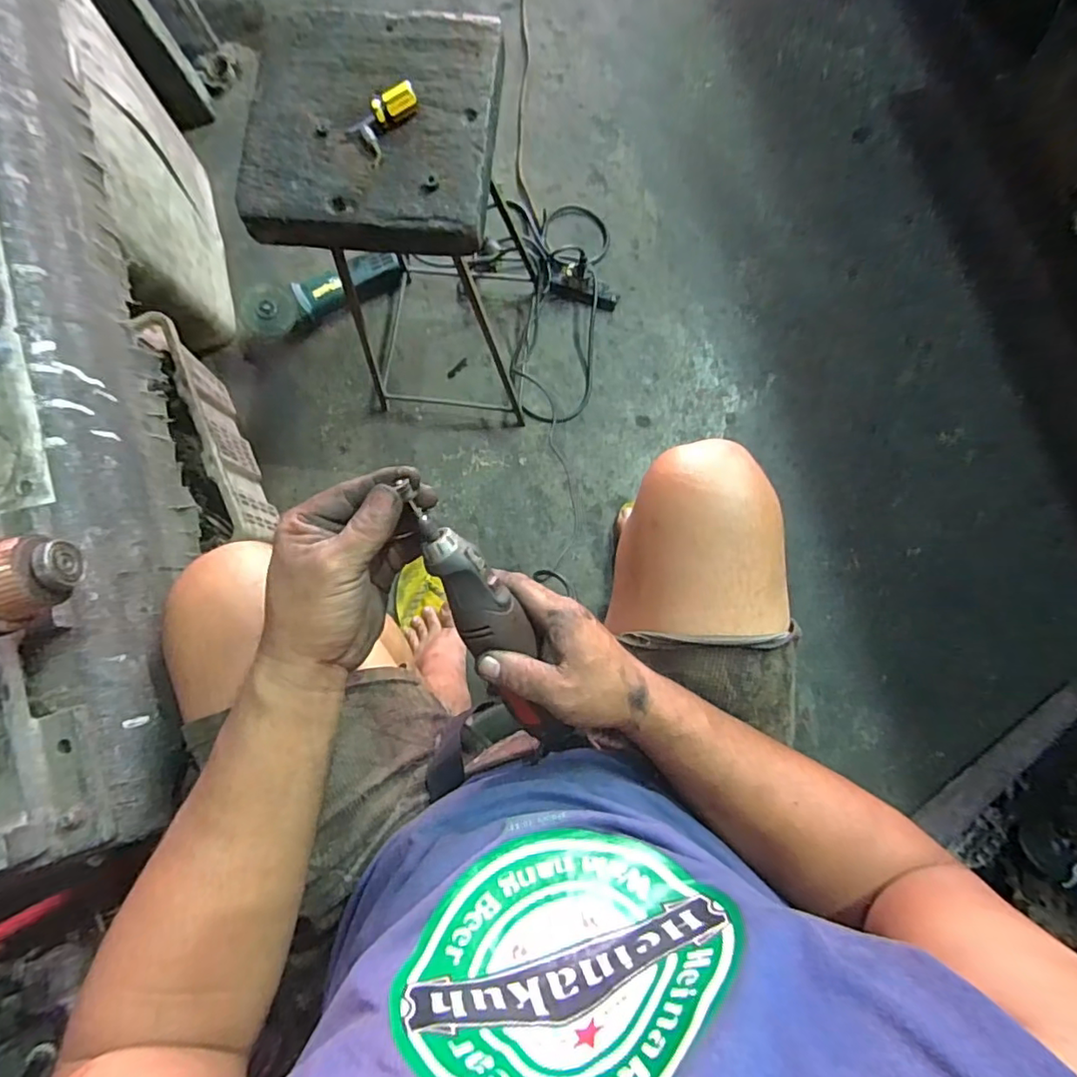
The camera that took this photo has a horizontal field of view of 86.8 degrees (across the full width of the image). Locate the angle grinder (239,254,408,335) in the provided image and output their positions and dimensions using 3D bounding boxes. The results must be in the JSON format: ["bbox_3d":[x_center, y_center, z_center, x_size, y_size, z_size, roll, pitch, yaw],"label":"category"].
[{"bbox_3d":[-0.378,-0.439,1.022,0.300,0.069,0.076,-27,82,-16],"label":"angle grinder"}]

